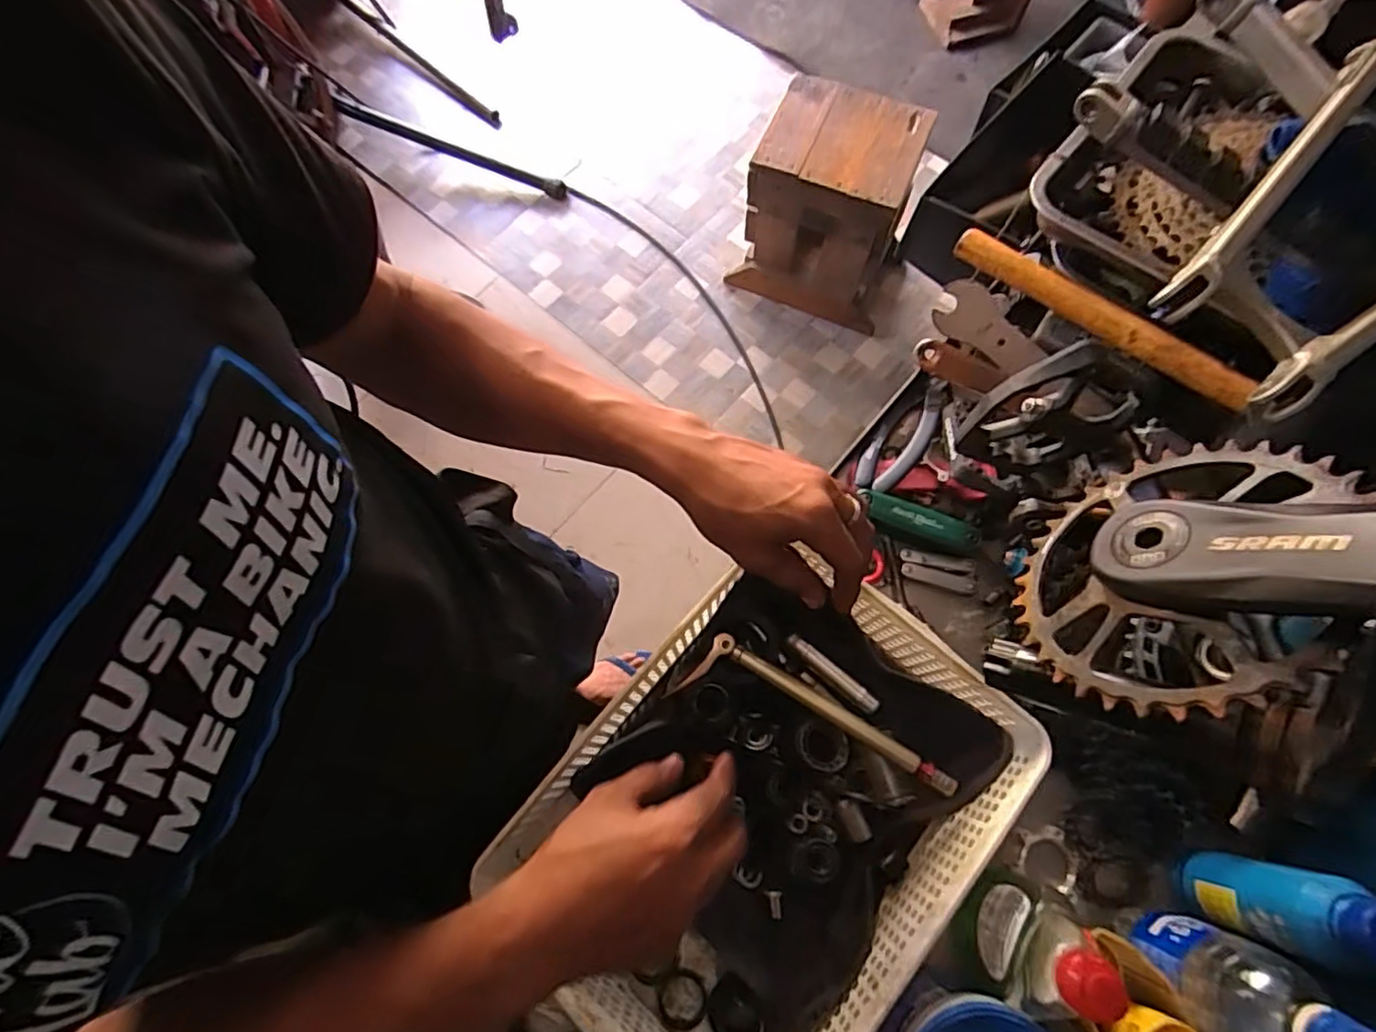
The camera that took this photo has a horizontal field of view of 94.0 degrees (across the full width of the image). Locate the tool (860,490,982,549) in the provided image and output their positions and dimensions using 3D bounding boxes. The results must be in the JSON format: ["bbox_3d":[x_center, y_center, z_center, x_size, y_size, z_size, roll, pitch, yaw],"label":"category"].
[{"bbox_3d":[0.188,0.005,0.531,0.100,0.022,0.024,20,74,7],"label":"tool"}]

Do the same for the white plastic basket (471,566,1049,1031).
[{"bbox_3d":[0.054,0.209,0.455,0.253,0.079,0.323,37,77,11],"label":"white plastic basket"}]

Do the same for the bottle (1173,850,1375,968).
[{"bbox_3d":[0.365,0.240,0.397,0.043,0.134,0.048,15,74,5],"label":"bottle"}]

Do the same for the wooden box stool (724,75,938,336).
[{"bbox_3d":[0.319,-0.677,1.447,0.349,0.416,0.246,23,74,8],"label":"wooden box stool"}]

